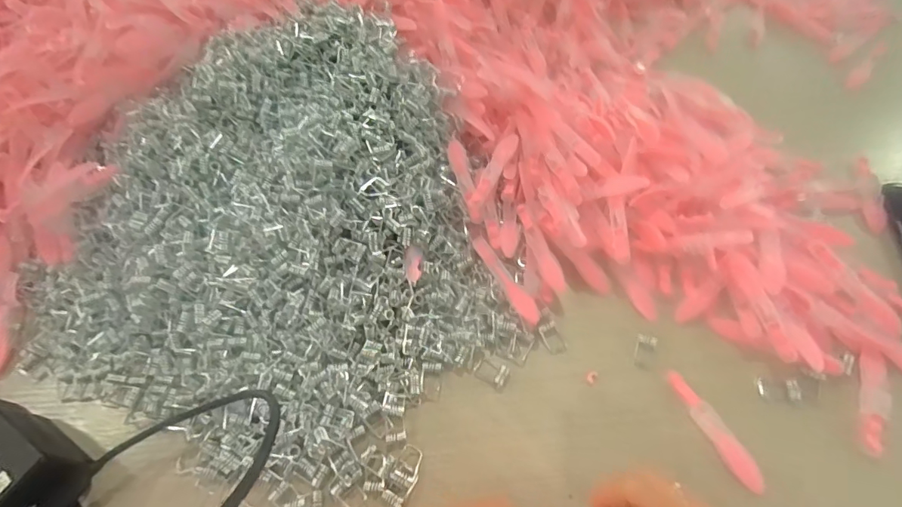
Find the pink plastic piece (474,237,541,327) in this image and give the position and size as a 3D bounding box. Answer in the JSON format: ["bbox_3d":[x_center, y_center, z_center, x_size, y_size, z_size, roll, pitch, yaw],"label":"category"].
[{"bbox_3d":[0.040,0.019,0.352,0.015,0.010,0.079,-29,59,-14],"label":"pink plastic piece"}]

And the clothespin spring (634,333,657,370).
[{"bbox_3d":[0.134,0.068,0.326,0.013,0.004,0.024,13,59,12],"label":"clothespin spring"}]

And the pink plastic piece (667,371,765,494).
[{"bbox_3d":[0.163,0.108,0.293,0.014,0.009,0.078,-26,59,-12],"label":"pink plastic piece"}]

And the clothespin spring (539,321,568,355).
[{"bbox_3d":[0.073,0.061,0.338,0.014,0.005,0.023,-21,58,-9],"label":"clothespin spring"}]

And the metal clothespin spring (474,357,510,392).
[{"bbox_3d":[0.028,0.082,0.329,0.025,0.007,0.017,27,63,20],"label":"metal clothespin spring"}]

